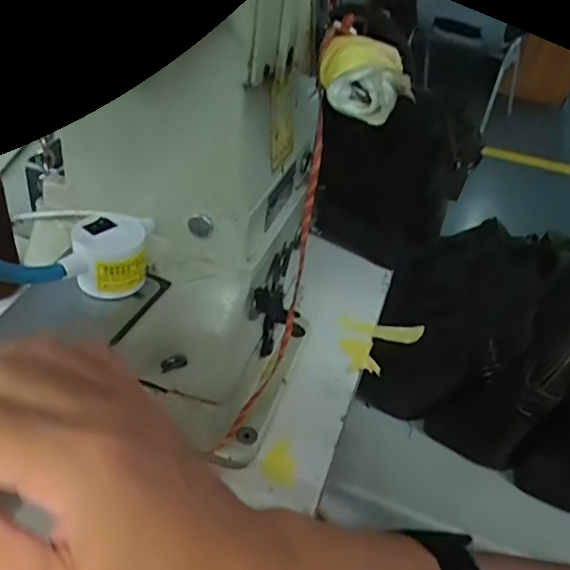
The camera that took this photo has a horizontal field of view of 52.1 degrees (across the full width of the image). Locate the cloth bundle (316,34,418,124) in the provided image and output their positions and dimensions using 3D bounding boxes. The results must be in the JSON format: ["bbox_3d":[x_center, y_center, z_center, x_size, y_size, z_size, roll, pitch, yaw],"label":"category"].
[{"bbox_3d":[0.038,-0.094,0.265,0.040,0.031,0.026,2,40,-7],"label":"cloth bundle"}]

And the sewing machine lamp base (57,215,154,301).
[{"bbox_3d":[-0.092,-0.017,0.308,0.038,0.033,0.042,2,40,-7],"label":"sewing machine lamp base"}]

